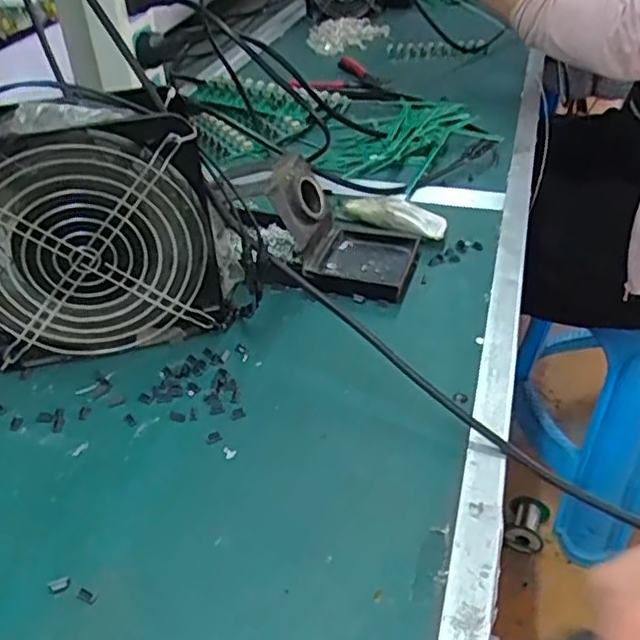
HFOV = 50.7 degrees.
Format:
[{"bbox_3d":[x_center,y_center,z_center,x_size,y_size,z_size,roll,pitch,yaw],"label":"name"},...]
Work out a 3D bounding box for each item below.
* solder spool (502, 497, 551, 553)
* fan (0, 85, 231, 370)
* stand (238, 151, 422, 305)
[{"bbox_3d":[0.349,0.352,1.145,0.064,0.057,0.086,12,41,20],"label":"solder spool"},{"bbox_3d":[-0.138,-0.055,0.412,0.159,0.155,0.057,-10,38,-7],"label":"fan"},{"bbox_3d":[0.003,-0.071,0.488,0.128,0.070,0.082,7,39,14],"label":"stand"}]

